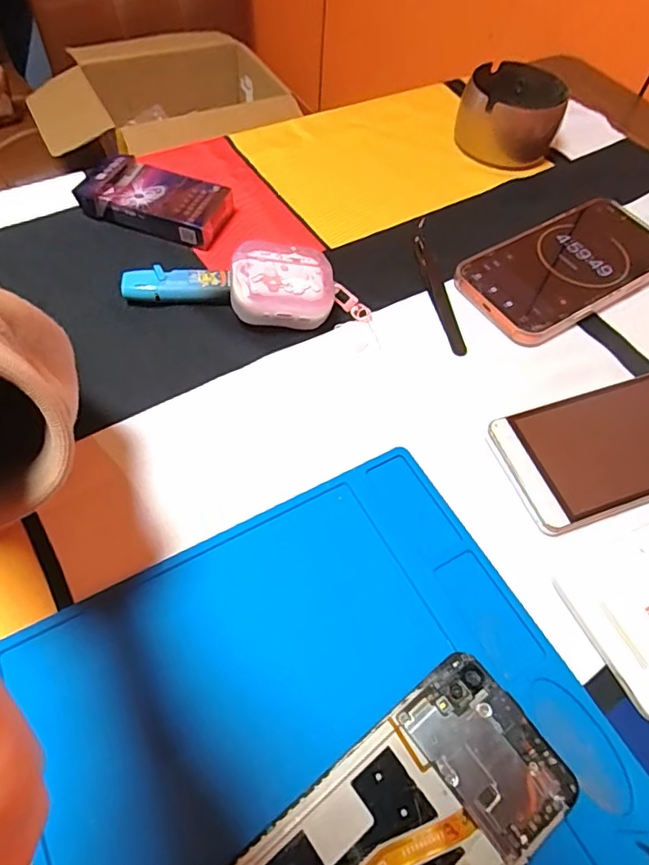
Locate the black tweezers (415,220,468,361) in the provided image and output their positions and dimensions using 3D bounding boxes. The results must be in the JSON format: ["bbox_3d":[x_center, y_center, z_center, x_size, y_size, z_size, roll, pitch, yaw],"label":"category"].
[{"bbox_3d":[0.077,-0.108,0.379,0.015,0.010,0.129,-5,58,-8],"label":"black tweezers"}]

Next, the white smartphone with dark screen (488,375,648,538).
[{"bbox_3d":[0.171,0.007,0.315,0.141,0.011,0.071,-16,60,-14],"label":"white smartphone with dark screen"}]

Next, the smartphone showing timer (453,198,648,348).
[{"bbox_3d":[0.178,-0.121,0.394,0.164,0.015,0.082,-27,63,-20],"label":"smartphone showing timer"}]

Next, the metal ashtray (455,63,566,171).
[{"bbox_3d":[0.161,-0.275,0.469,0.083,0.046,0.093,20,58,8],"label":"metal ashtray"}]

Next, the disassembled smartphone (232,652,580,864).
[{"bbox_3d":[0.026,0.161,0.208,0.147,0.012,0.069,-33,65,-22],"label":"disassembled smartphone"}]

